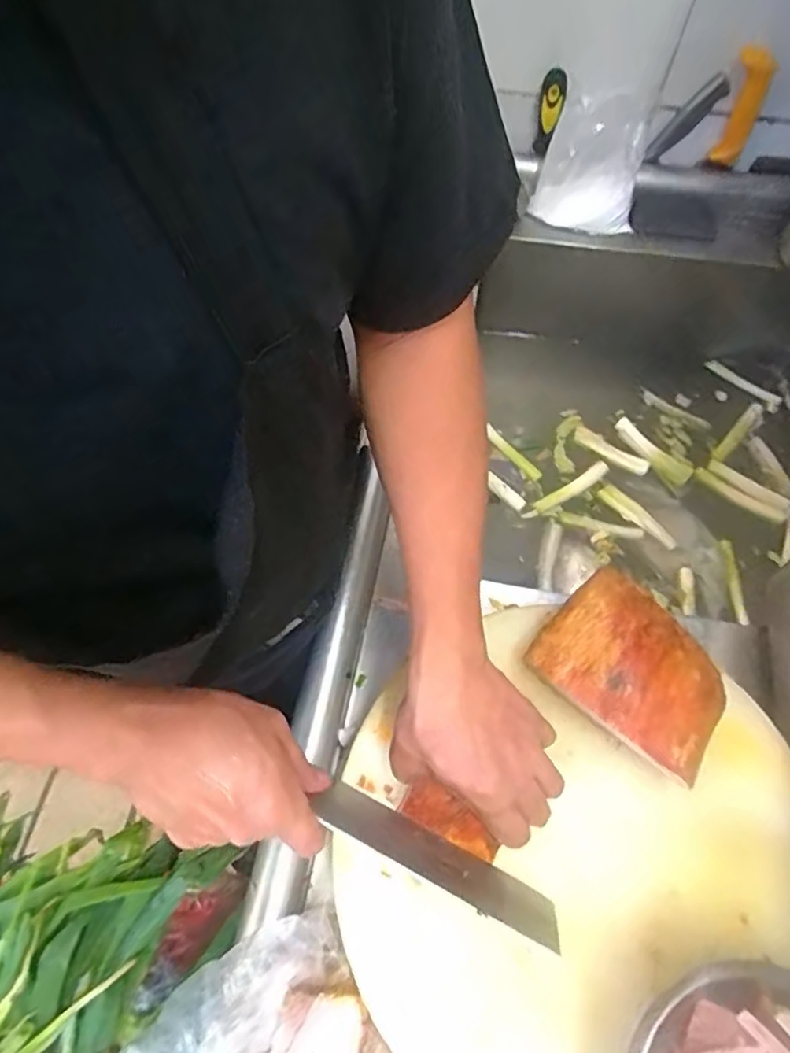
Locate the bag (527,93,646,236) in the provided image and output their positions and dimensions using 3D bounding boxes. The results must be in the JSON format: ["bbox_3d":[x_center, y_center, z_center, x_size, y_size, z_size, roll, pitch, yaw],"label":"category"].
[{"bbox_3d":[0.259,-0.466,0.750,0.131,0.160,0.054,35,71,15],"label":"bag"}]

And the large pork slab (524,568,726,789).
[{"bbox_3d":[0.184,0.114,0.458,0.102,0.066,0.136,-42,71,-16],"label":"large pork slab"}]

